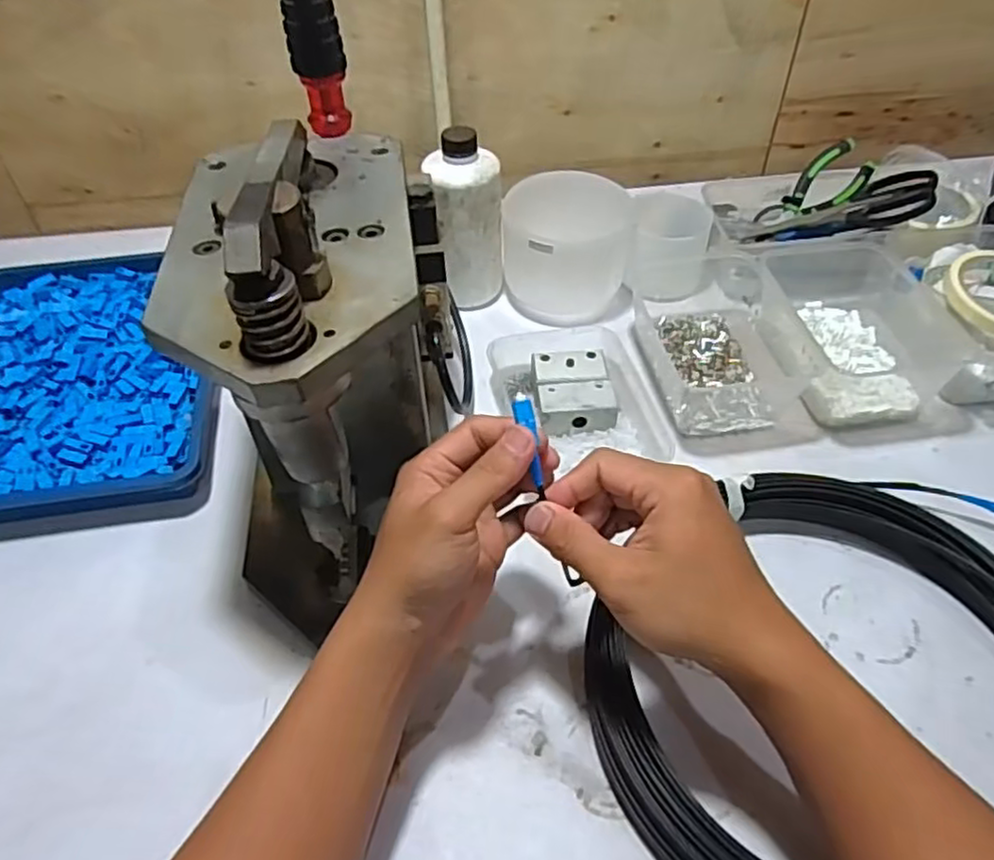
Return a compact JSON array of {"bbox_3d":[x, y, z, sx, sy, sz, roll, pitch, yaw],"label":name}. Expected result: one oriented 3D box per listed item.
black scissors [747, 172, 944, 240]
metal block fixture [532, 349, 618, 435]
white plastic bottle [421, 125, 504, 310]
[{"bbox_3d":[0.332,-0.210,0.676,0.171,0.026,0.067,-4,40,42],"label":"black scissors"},{"bbox_3d":[0.064,-0.033,0.583,0.064,0.025,0.073,-4,49,-2],"label":"metal block fixture"},{"bbox_3d":[-0.025,-0.188,0.641,0.059,0.154,0.059,-2,46,-1],"label":"white plastic bottle"}]

